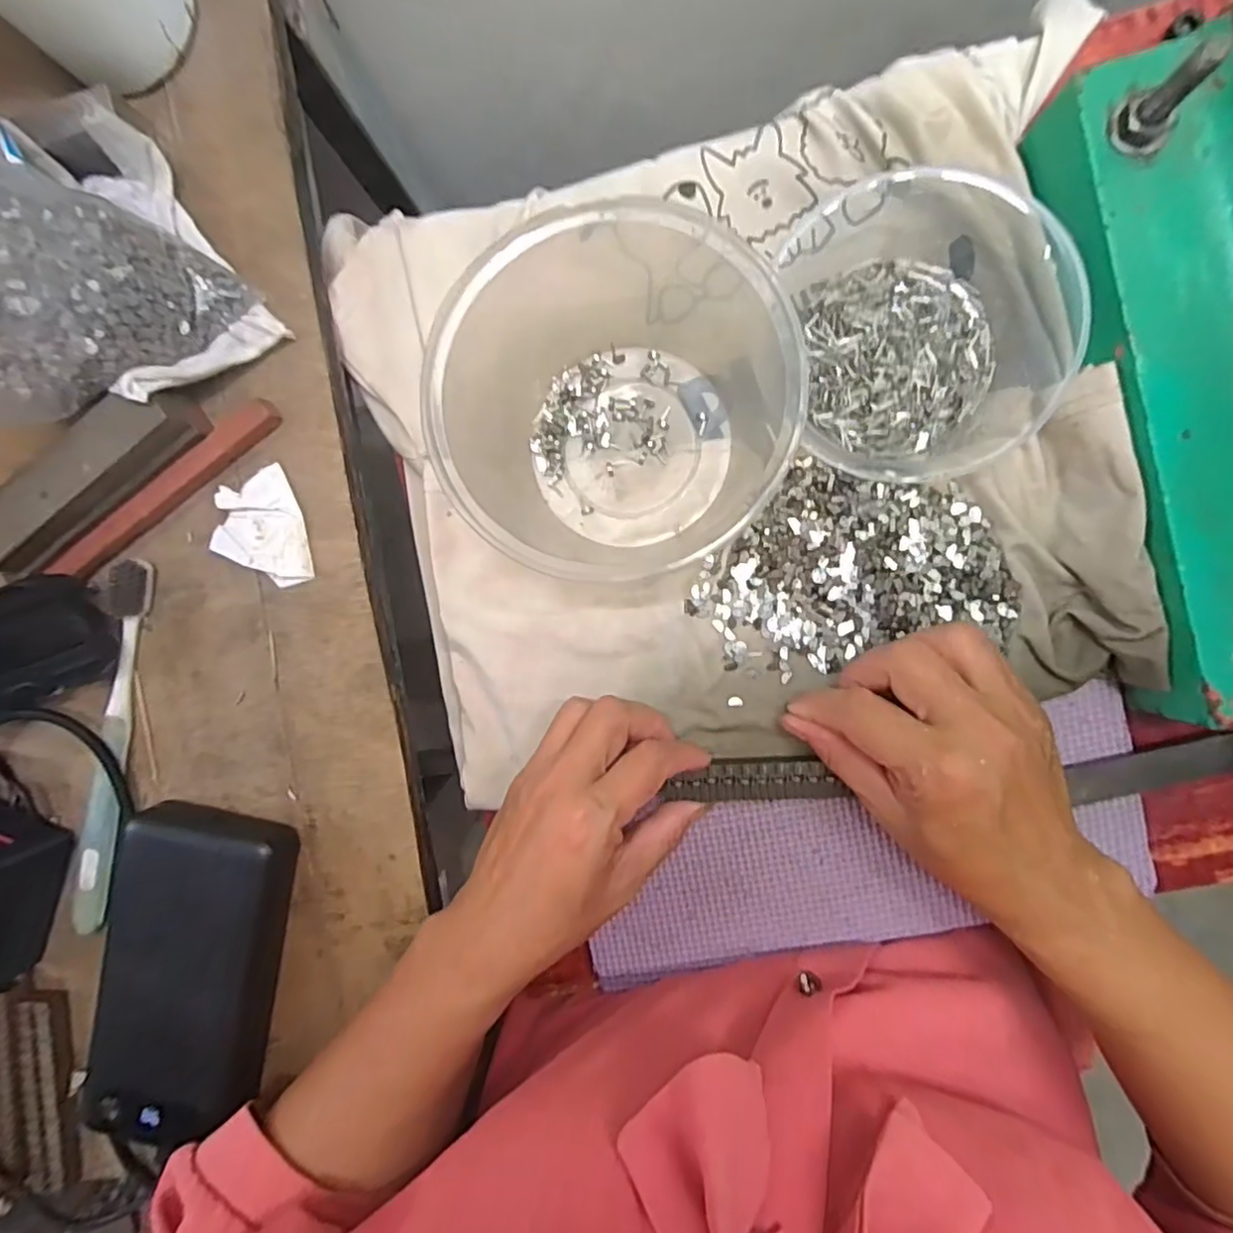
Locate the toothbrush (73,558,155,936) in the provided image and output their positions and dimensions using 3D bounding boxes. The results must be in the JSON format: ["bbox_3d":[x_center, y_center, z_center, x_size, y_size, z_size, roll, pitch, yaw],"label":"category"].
[{"bbox_3d":[-0.243,0.064,0.308,0.020,0.012,0.183,10,95,1],"label":"toothbrush"}]

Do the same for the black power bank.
[{"bbox_3d":[-0.204,0.167,0.300,0.079,0.028,0.146,10,94,5],"label":"black power bank"}]

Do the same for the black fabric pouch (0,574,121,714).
[{"bbox_3d":[-0.289,0.019,0.295,0.108,0.030,0.050,-20,91,6],"label":"black fabric pouch"}]

